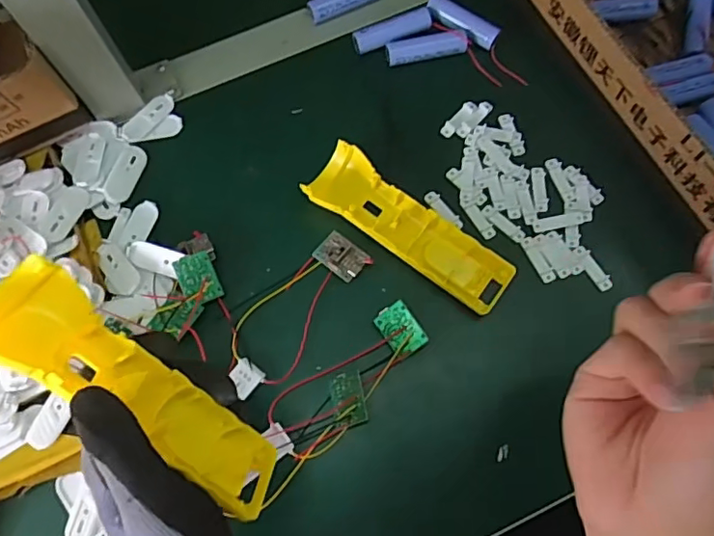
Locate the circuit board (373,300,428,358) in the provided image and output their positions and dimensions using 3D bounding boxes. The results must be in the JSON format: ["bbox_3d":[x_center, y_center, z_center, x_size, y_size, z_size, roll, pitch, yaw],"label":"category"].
[{"bbox_3d":[0.031,0.043,0.404,0.027,0.006,0.035,-38,79,17],"label":"circuit board"}]

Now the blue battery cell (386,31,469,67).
[{"bbox_3d":[0.057,-0.180,0.471,0.065,0.016,0.018,-8,72,-2],"label":"blue battery cell"}]

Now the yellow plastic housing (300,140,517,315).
[{"bbox_3d":[0.038,-0.028,0.423,0.161,0.024,0.049,35,76,12],"label":"yellow plastic housing"}]

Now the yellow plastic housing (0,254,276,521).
[{"bbox_3d":[-0.099,0.062,0.273,0.162,0.033,0.039,45,75,-22],"label":"yellow plastic housing"}]

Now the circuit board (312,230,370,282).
[{"bbox_3d":[-0.012,-0.009,0.426,0.036,0.010,0.026,38,76,12],"label":"circuit board"}]

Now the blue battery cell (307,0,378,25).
[{"bbox_3d":[-0.009,-0.229,0.491,0.066,0.019,0.020,-22,73,-6],"label":"blue battery cell"}]

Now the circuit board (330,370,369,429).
[{"bbox_3d":[-0.006,0.088,0.385,0.025,0.004,0.035,-24,57,22],"label":"circuit board"}]

